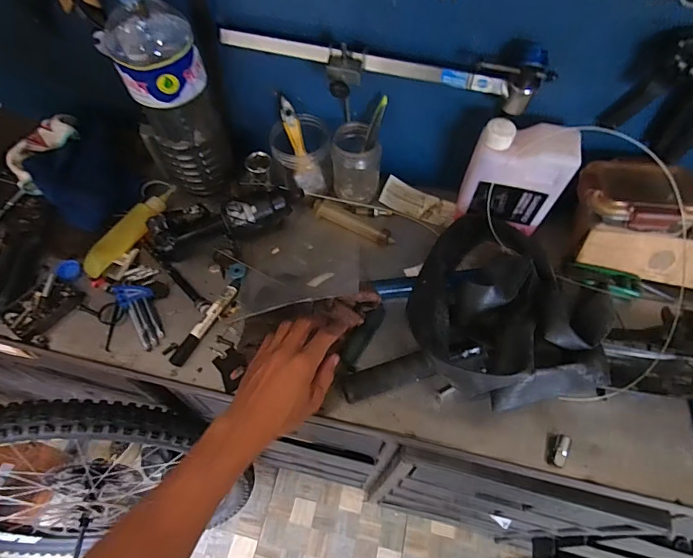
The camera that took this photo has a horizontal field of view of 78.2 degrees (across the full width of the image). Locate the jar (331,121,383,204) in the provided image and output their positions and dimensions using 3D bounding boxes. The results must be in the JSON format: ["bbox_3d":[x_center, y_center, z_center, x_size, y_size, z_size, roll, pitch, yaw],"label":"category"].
[{"bbox_3d":[0.016,-0.181,0.667,0.073,0.117,0.072,0,59,0],"label":"jar"}]

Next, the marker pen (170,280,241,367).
[{"bbox_3d":[-0.192,0.058,0.589,0.018,0.013,0.140,27,65,12],"label":"marker pen"}]

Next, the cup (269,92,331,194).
[{"bbox_3d":[-0.071,-0.197,0.663,0.085,0.119,0.086,0,59,0],"label":"cup"}]

